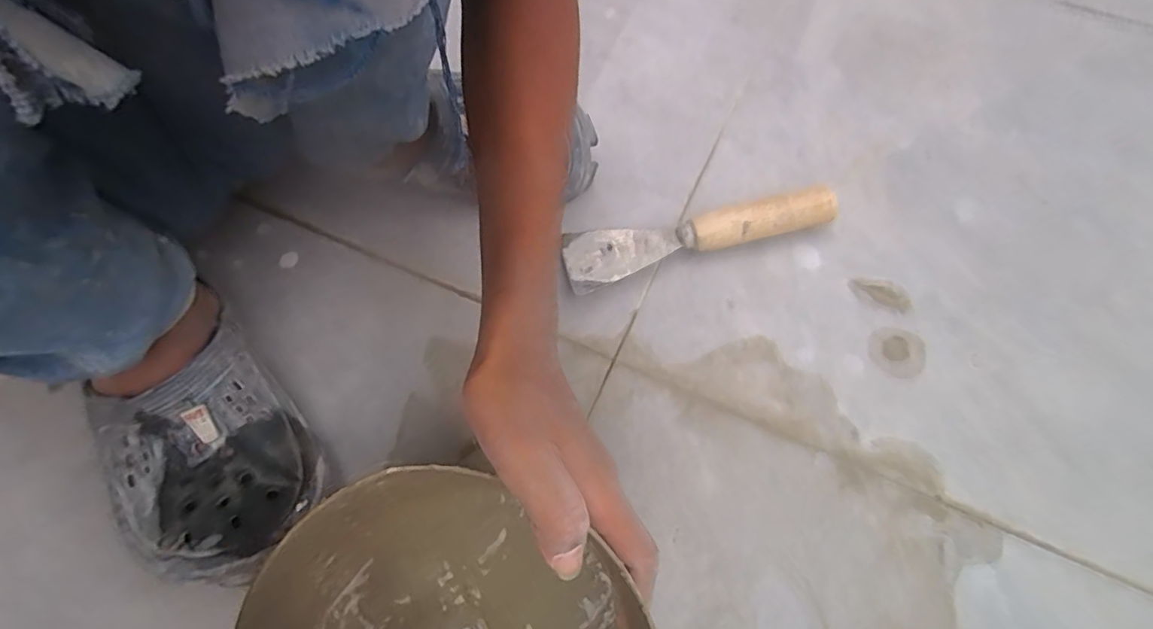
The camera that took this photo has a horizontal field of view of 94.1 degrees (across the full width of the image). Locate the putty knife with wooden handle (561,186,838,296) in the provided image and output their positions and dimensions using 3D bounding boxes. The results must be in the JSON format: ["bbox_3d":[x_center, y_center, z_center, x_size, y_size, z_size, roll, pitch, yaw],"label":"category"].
[{"bbox_3d":[0.097,-0.068,0.429,0.218,0.034,0.054,-12,64,-7],"label":"putty knife with wooden handle"}]

